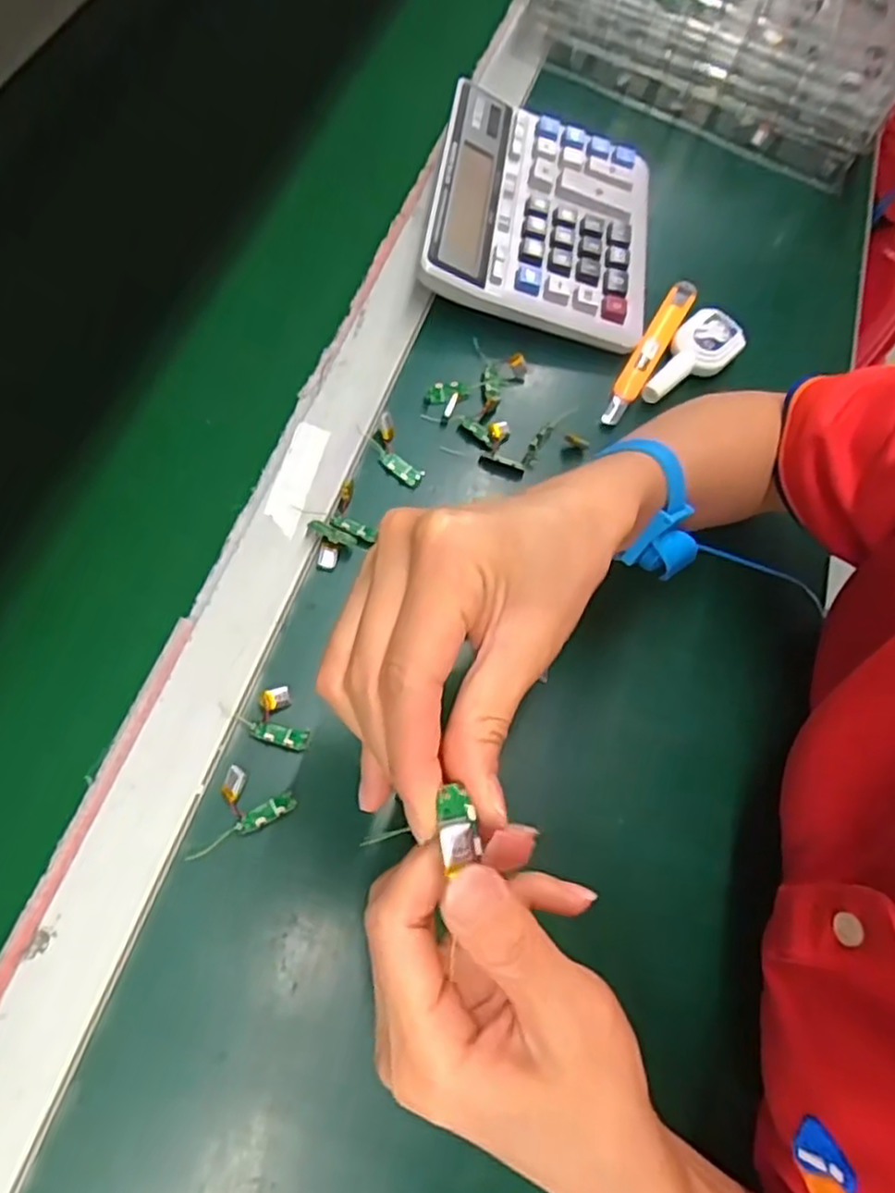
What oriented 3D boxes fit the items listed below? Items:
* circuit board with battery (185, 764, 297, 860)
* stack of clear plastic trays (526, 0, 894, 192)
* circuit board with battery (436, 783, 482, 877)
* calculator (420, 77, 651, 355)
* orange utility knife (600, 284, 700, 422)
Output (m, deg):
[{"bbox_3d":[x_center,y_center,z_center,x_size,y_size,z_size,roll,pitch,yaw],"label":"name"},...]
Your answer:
[{"bbox_3d":[-0.096,0.107,0.338,0.034,0.009,0.044,24,65,0],"label":"circuit board with battery"},{"bbox_3d":[0.242,-0.511,0.620,0.288,0.100,0.226,23,65,0],"label":"stack of clear plastic trays"},{"bbox_3d":[0.003,0.065,0.203,0.011,0.010,0.021,-12,66,-8],"label":"circuit board with battery"},{"bbox_3d":[0.068,-0.266,0.506,0.155,0.043,0.180,11,66,-6],"label":"calculator"},{"bbox_3d":[0.140,-0.171,0.496,0.019,0.009,0.134,31,66,3],"label":"orange utility knife"}]

